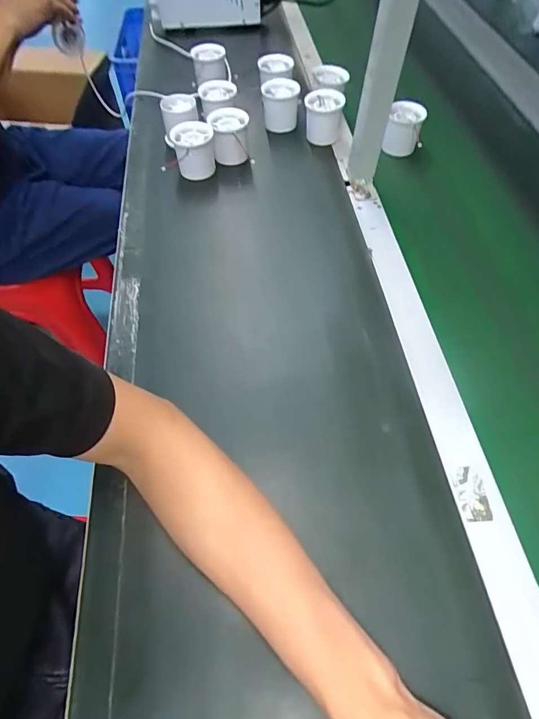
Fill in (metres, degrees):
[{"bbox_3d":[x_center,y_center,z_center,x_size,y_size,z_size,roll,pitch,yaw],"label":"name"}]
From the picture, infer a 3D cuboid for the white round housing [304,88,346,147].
[{"bbox_3d":[0.079,-0.360,0.617,0.053,0.057,0.053,-1,57,1],"label":"white round housing"}]

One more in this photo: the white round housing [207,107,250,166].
[{"bbox_3d":[-0.055,-0.306,0.579,0.052,0.055,0.055,-3,57,0],"label":"white round housing"}]

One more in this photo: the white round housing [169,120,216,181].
[{"bbox_3d":[-0.102,-0.284,0.564,0.053,0.055,0.053,-1,57,1],"label":"white round housing"}]

